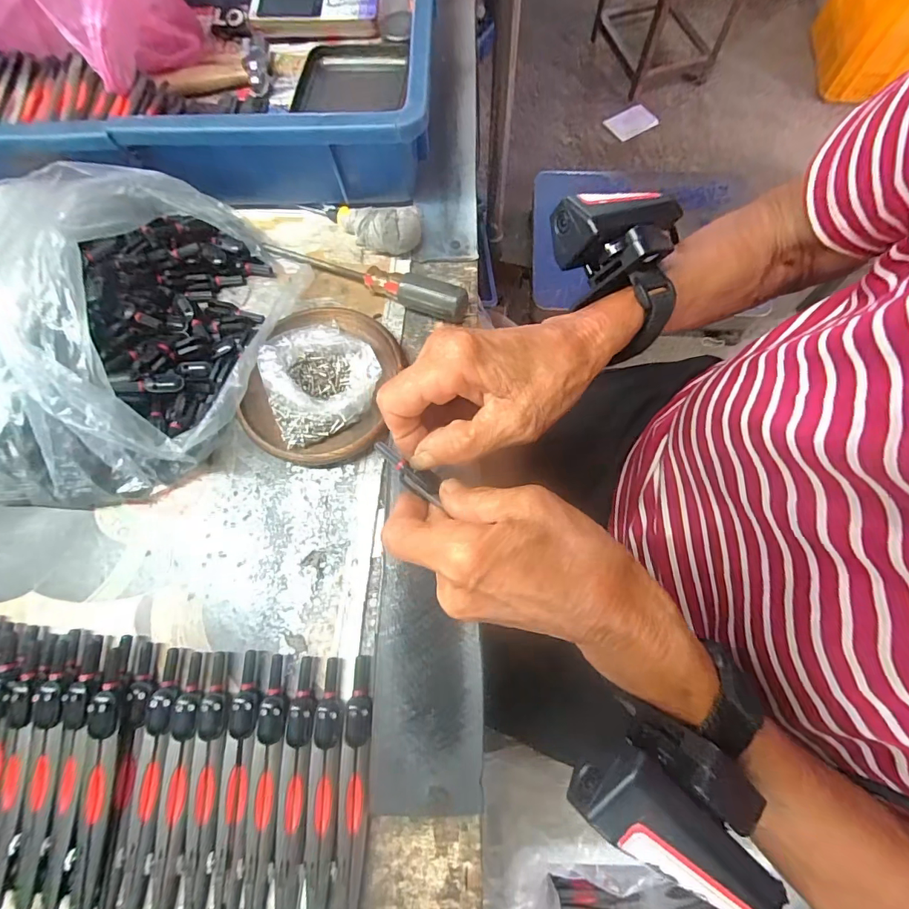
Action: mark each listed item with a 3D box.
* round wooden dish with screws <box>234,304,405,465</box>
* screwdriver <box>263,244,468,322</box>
[{"bbox_3d":[-0.088,-0.051,0.296,0.103,0.038,0.116,10,72,6],"label":"round wooden dish with screws"},{"bbox_3d":[-0.071,-0.135,0.331,0.167,0.024,0.019,20,73,9],"label":"screwdriver"}]

